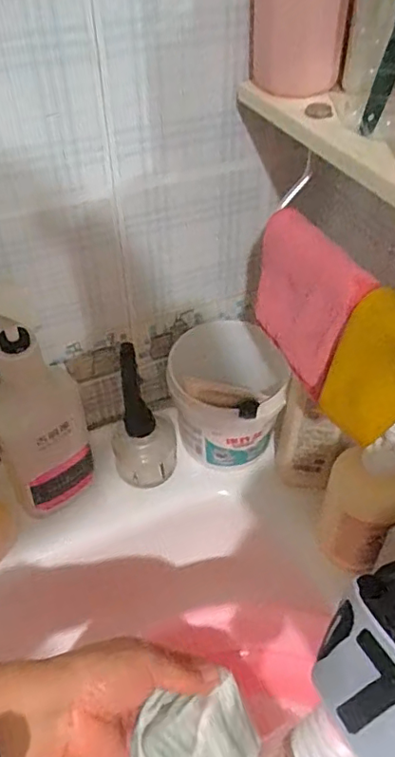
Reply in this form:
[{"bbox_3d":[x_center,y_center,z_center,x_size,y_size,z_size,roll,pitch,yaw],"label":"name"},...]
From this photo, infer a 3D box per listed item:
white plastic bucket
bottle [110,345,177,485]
[{"bbox_3d":[0.040,0.021,0.604,0.112,0.135,0.120,0,47,0],"label":"white plastic bucket"},{"bbox_3d":[-0.058,0.041,0.576,0.067,0.138,0.076,-6,47,-5],"label":"bottle"}]

